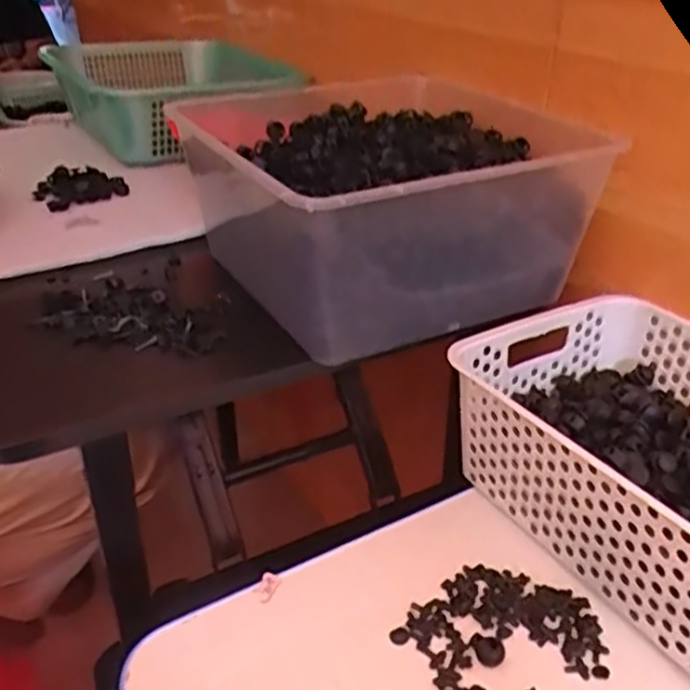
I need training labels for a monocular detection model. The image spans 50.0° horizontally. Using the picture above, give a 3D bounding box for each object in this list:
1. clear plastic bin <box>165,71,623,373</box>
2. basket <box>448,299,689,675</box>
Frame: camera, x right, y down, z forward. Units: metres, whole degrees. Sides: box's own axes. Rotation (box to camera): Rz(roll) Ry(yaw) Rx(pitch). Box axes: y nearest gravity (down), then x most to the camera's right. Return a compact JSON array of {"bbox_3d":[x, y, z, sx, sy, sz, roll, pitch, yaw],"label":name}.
[{"bbox_3d":[0.035,-0.136,0.673,0.287,0.135,0.305,-16,35,-24],"label":"clear plastic bin"},{"bbox_3d":[0.239,0.090,0.521,0.207,0.112,0.307,-16,35,-25],"label":"basket"}]

